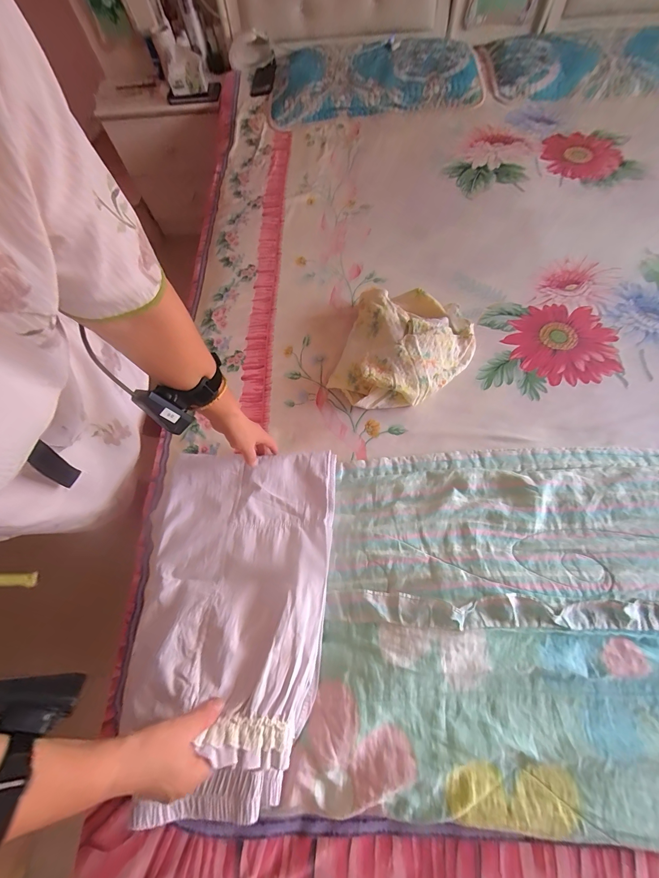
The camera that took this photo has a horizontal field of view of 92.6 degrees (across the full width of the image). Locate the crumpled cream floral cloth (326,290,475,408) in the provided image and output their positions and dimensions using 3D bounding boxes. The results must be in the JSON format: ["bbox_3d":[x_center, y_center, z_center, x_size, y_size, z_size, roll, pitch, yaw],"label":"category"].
[{"bbox_3d":[0.159,-0.193,0.657,0.261,0.070,0.309,17,69,10],"label":"crumpled cream floral cloth"}]

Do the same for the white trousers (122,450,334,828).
[{"bbox_3d":[-0.146,0.219,0.448,0.285,0.107,0.448,1,67,3],"label":"white trousers"}]

